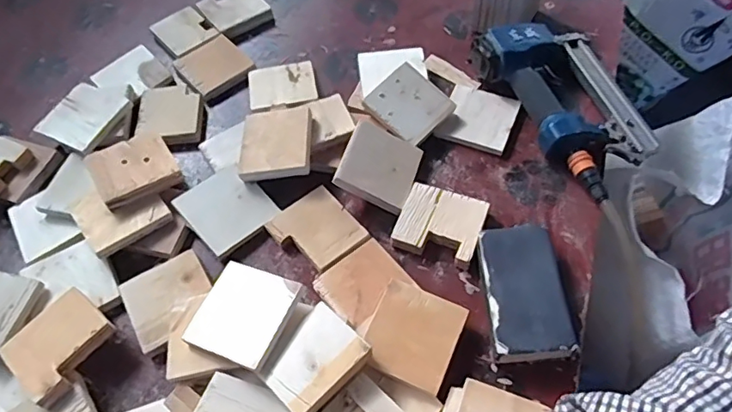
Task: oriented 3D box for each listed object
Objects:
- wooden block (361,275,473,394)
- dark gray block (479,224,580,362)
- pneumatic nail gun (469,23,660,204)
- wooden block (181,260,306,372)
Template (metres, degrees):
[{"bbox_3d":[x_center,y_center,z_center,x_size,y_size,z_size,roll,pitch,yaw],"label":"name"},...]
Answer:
[{"bbox_3d":[0.047,0.126,0.533,0.084,0.013,0.089,21,62,16],"label":"wooden block"},{"bbox_3d":[0.159,0.090,0.557,0.080,0.042,0.141,-7,57,1],"label":"dark gray block"},{"bbox_3d":[0.269,-0.143,0.683,0.162,0.064,0.257,-27,59,-12],"label":"pneumatic nail gun"},{"bbox_3d":[-0.119,0.103,0.524,0.093,0.007,0.091,14,60,26],"label":"wooden block"}]

